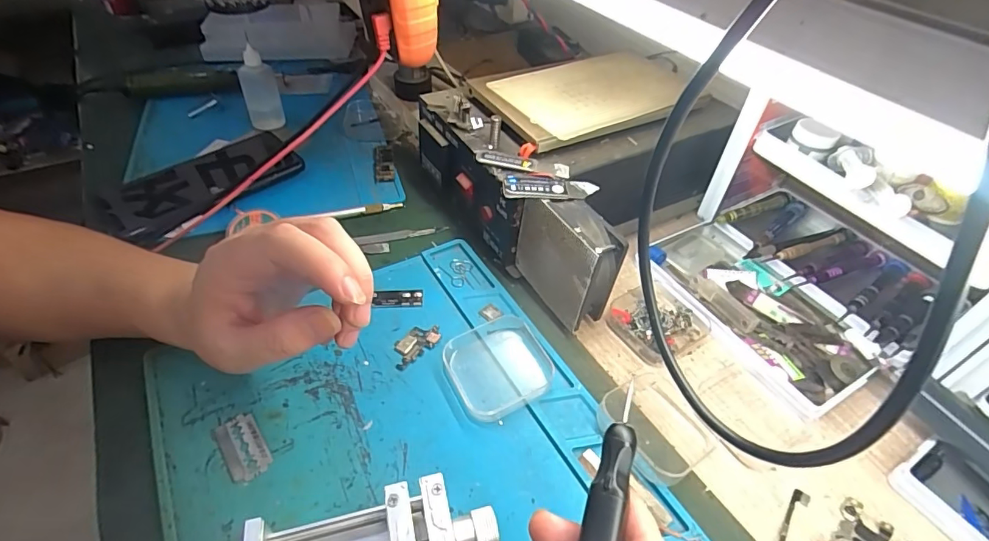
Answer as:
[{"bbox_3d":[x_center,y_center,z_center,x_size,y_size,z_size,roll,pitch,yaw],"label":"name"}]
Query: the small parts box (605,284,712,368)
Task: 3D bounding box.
[{"bbox_3d":[0.126,0.037,0.373,0.063,0.014,0.062,-22,50,-24],"label":"small parts box"}]

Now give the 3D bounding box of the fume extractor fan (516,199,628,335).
[{"bbox_3d":[0.052,-0.008,0.357,0.033,0.087,0.077,-19,49,-22],"label":"fume extractor fan"}]

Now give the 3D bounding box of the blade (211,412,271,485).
[{"bbox_3d":[-0.151,0.104,0.287,0.023,0.004,0.043,-28,53,-28],"label":"blade"}]

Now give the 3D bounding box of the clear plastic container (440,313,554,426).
[{"bbox_3d":[0.004,0.064,0.331,0.066,0.017,0.065,-19,49,-21],"label":"clear plastic container"}]

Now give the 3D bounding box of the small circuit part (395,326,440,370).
[{"bbox_3d":[-0.058,0.053,0.347,0.040,0.004,0.023,-33,55,-31],"label":"small circuit part"}]

